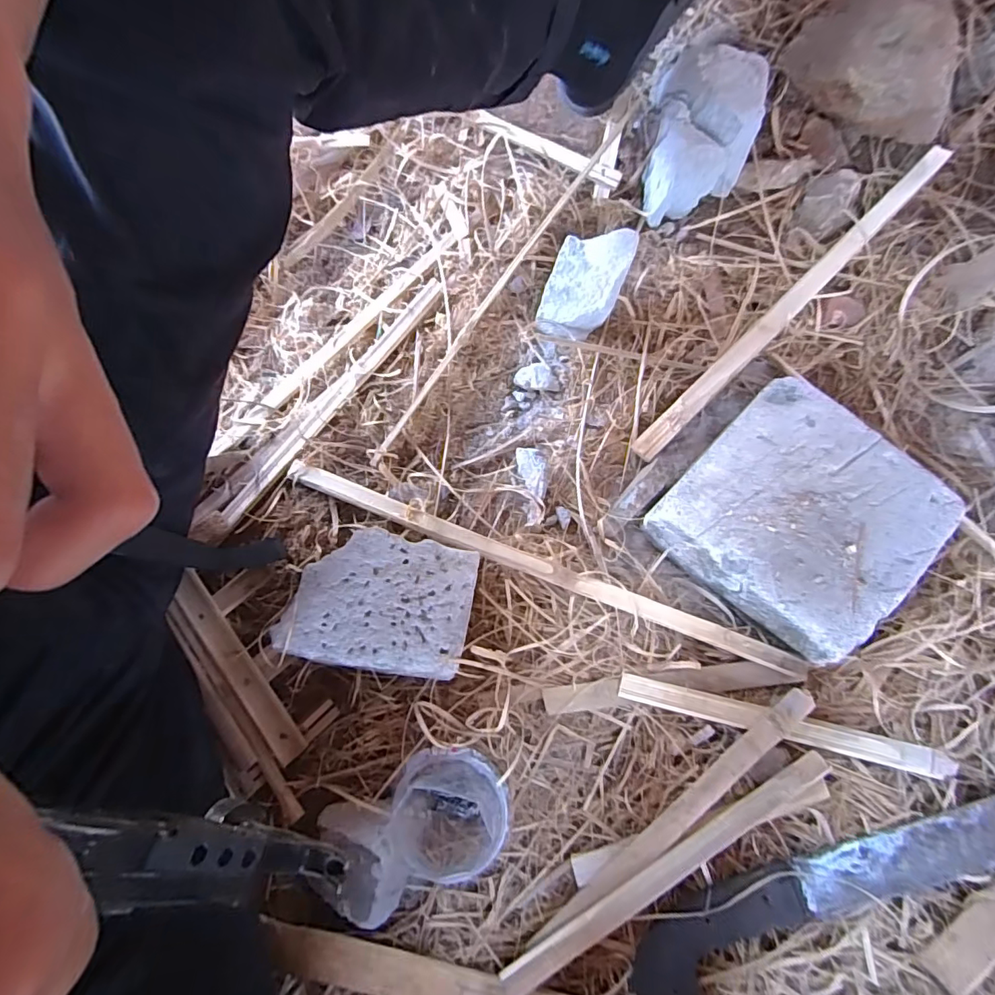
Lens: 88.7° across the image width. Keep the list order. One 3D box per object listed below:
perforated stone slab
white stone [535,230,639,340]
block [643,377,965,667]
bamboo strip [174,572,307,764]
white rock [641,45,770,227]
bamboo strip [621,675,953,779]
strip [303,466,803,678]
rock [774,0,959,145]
[{"bbox_3d":[-0.100,0.090,0.443,0.149,0.034,0.116,13,64,-7],"label":"perforated stone slab"},{"bbox_3d":[0.092,-0.224,0.542,0.073,0.073,0.095,22,74,7],"label":"white stone"},{"bbox_3d":[0.279,0.018,0.483,0.192,0.079,0.194,43,77,12],"label":"block"},{"bbox_3d":[-0.228,0.146,0.443,0.024,0.008,0.186,-35,78,-20],"label":"bamboo strip"},{"bbox_3d":[0.240,-0.429,0.594,0.114,0.080,0.211,11,73,4],"label":"white rock"},{"bbox_3d":[0.240,0.193,0.433,0.265,0.008,0.022,12,70,8],"label":"bamboo strip"},{"bbox_3d":[0.033,0.064,0.488,0.508,0.015,0.020,21,74,7],"label":"strip"},{"bbox_3d":[0.438,-0.505,0.592,0.186,0.103,0.139,29,75,9],"label":"rock"}]

